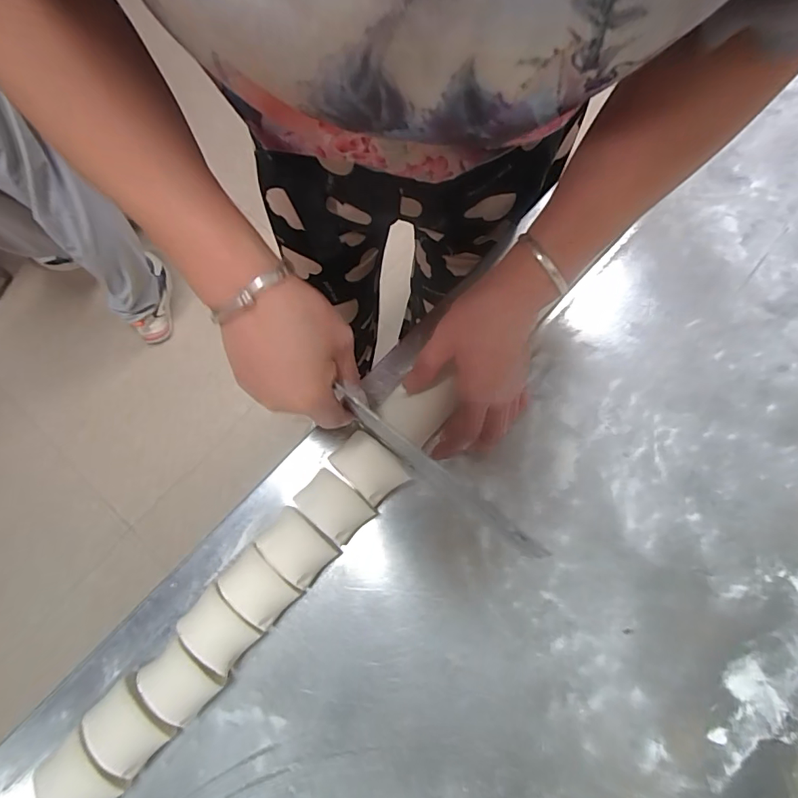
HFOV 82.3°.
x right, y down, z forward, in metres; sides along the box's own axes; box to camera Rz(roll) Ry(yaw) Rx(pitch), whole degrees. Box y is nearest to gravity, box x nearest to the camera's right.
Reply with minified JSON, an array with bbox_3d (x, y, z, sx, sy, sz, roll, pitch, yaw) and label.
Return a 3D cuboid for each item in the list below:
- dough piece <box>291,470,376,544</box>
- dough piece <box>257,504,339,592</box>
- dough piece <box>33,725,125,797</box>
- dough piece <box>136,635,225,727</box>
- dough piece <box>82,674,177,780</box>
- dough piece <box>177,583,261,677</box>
[{"bbox_3d":[-0.054,0.089,0.379,0.055,0.033,0.038,41,79,12],"label":"dough piece"},{"bbox_3d":[-0.083,0.120,0.373,0.055,0.024,0.041,40,79,12],"label":"dough piece"},{"bbox_3d":[-0.233,0.276,0.333,0.057,0.028,0.040,43,79,12],"label":"dough piece"},{"bbox_3d":[-0.164,0.213,0.348,0.051,0.033,0.041,40,78,12],"label":"dough piece"},{"bbox_3d":[-0.203,0.244,0.343,0.057,0.028,0.042,43,79,12],"label":"dough piece"},{"bbox_3d":[-0.140,0.180,0.357,0.052,0.031,0.038,40,79,12],"label":"dough piece"}]

